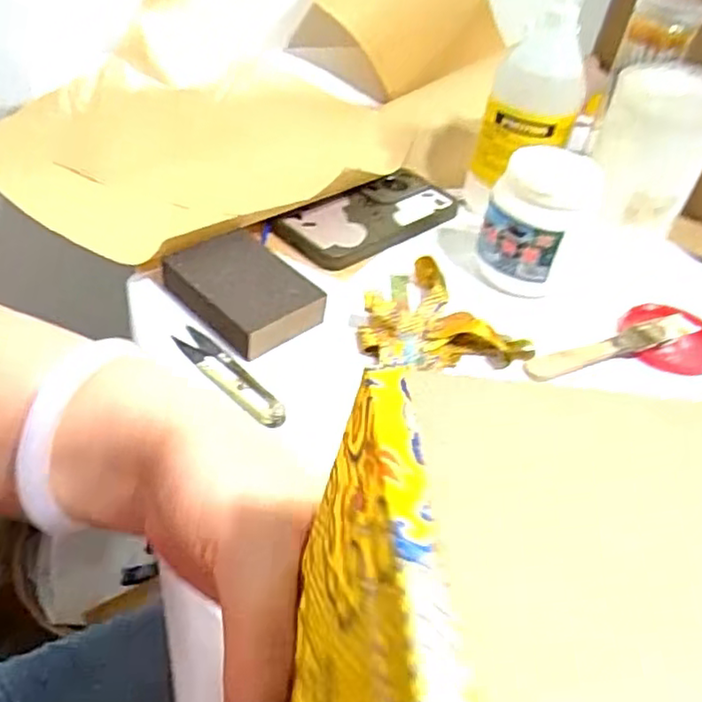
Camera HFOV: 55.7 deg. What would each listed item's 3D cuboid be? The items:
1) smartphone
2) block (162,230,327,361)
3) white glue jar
[{"bbox_3d":[0.020,-0.113,0.559,0.163,0.011,0.072,-29,61,-33],"label":"smartphone"},{"bbox_3d":[-0.075,-0.043,0.453,0.097,0.028,0.071,36,48,27],"label":"block"},{"bbox_3d":[0.134,-0.093,0.493,0.075,0.090,0.058,20,42,11],"label":"white glue jar"}]

